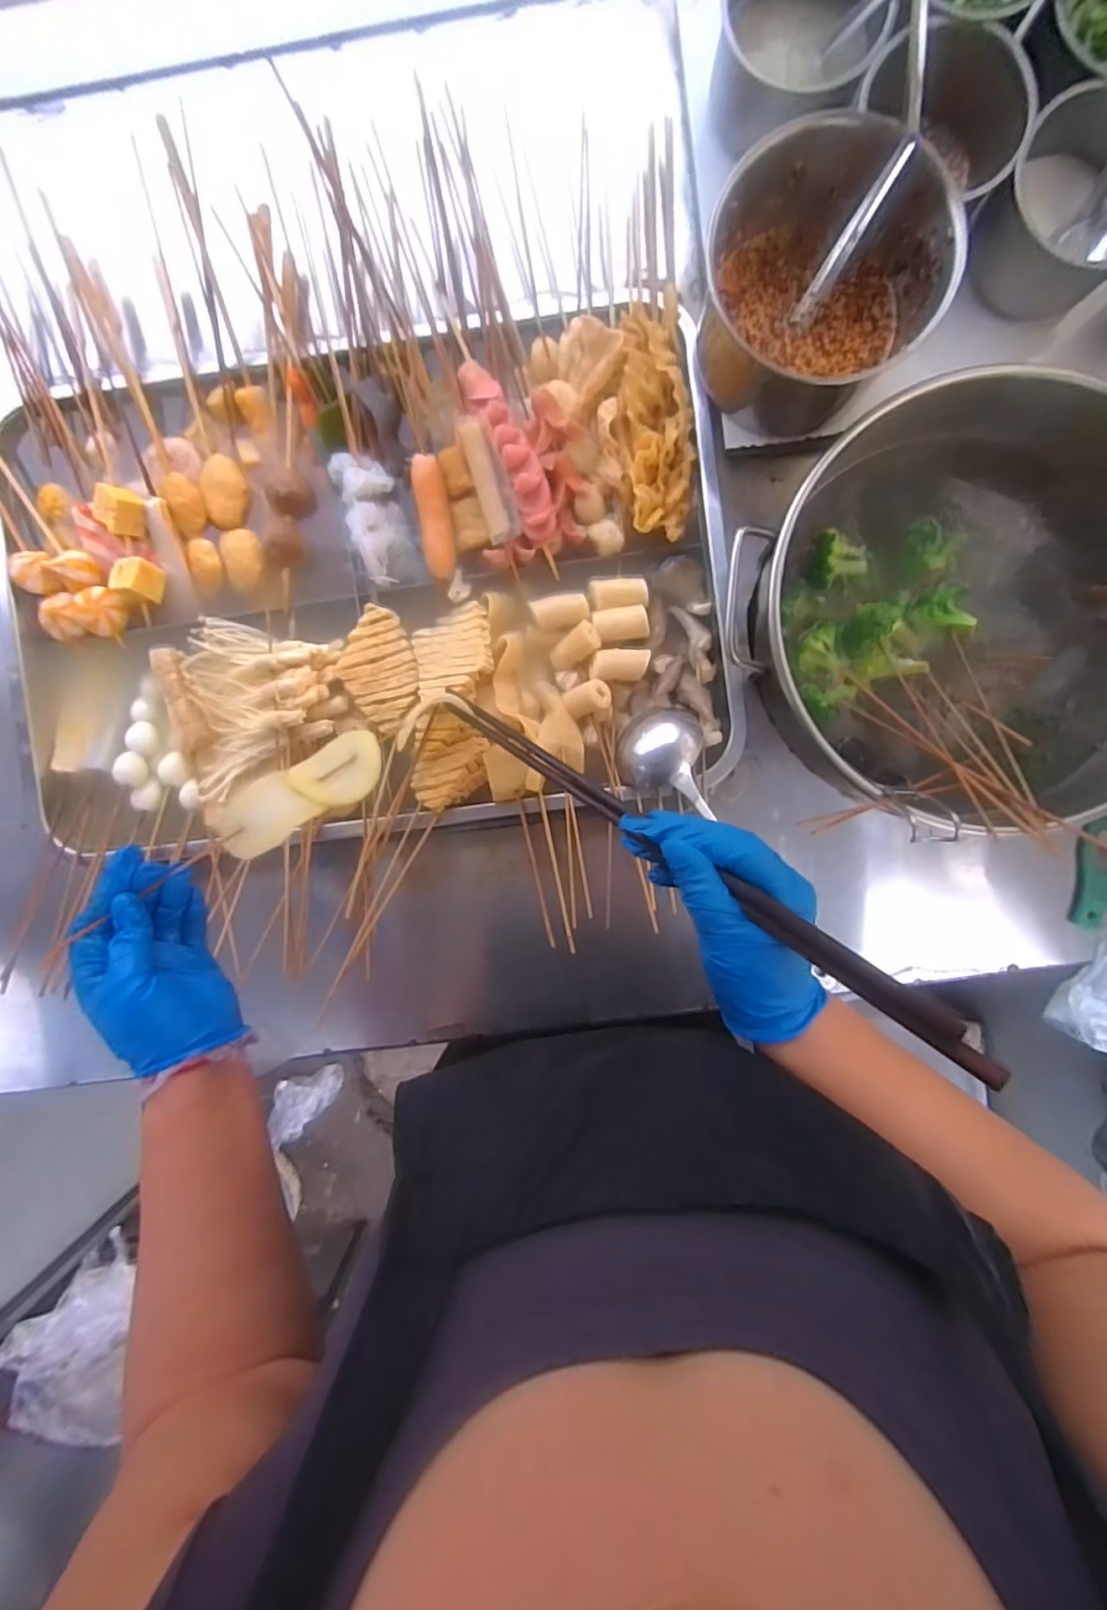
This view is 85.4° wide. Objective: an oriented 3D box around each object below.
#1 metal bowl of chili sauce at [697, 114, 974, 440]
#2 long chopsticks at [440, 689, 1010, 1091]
[{"bbox_3d":[0.178,-0.350,0.413,0.140,0.096,0.137,0,92,3],"label":"metal bowl of chili sauce"},{"bbox_3d":[0.051,0.014,0.345,0.379,0.021,0.018,36,96,37],"label":"long chopsticks"}]

